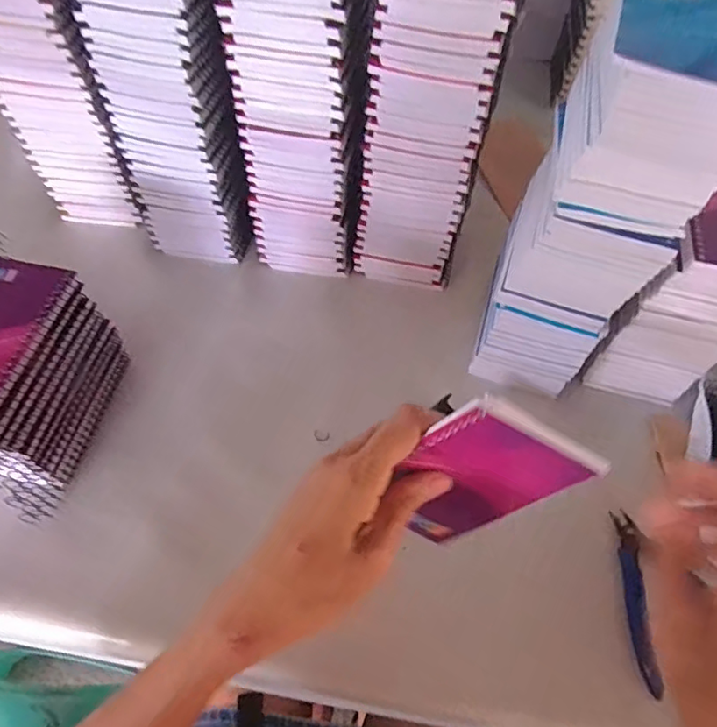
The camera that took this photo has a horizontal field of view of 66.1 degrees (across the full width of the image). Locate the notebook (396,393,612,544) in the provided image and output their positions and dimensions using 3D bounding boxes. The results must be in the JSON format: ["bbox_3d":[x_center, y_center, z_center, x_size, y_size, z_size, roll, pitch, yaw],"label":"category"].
[{"bbox_3d":[0.055,0.065,0.299,0.078,0.119,0.007,29,46,-18],"label":"notebook"}]

